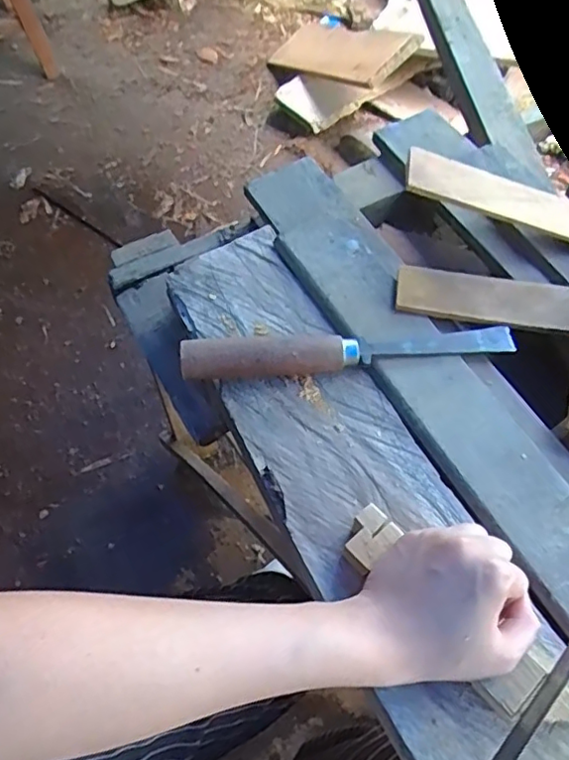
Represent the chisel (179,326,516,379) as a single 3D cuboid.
[{"bbox_3d":[0.053,-0.023,0.456,0.263,0.030,0.026,-5,62,-3],"label":"chisel"}]

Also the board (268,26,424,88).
[{"bbox_3d":[0.120,-0.917,1.602,0.206,0.046,0.733,-39,41,0],"label":"board"}]

